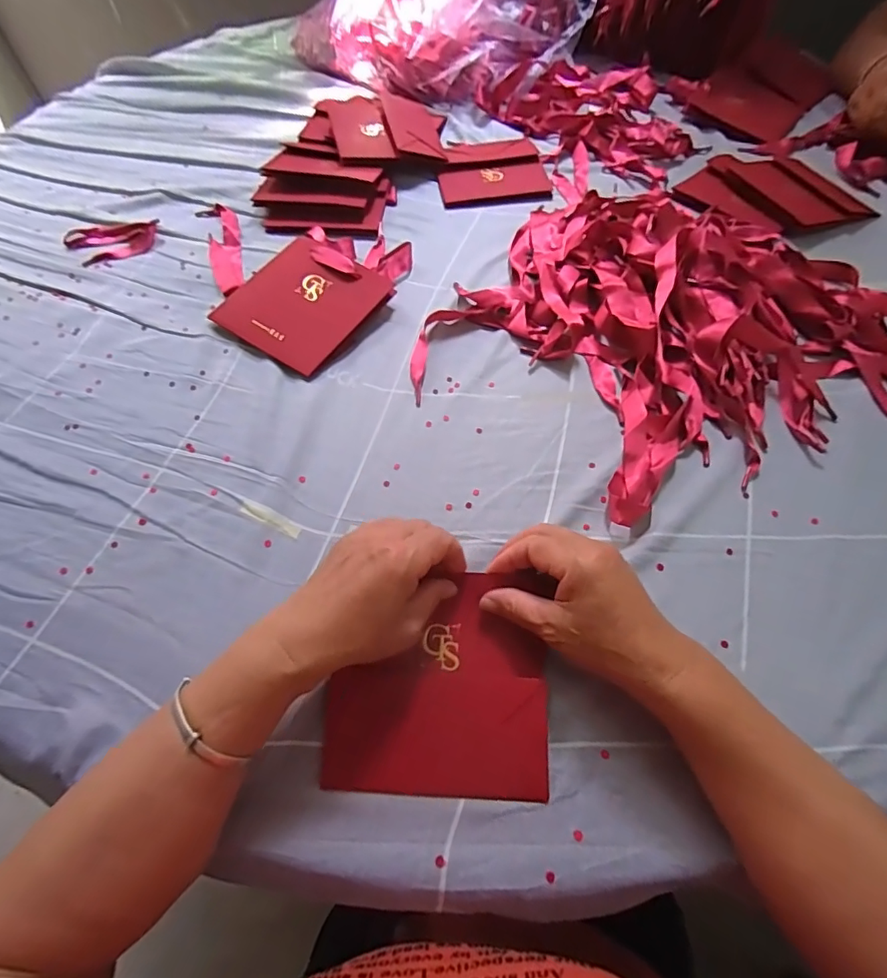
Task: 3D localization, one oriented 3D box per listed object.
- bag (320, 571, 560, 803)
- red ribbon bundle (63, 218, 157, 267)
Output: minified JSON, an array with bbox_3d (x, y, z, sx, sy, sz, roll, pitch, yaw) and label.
[{"bbox_3d":[-0.003,0.123,0.329,0.138,0.017,0.134,1,58,3],"label":"bag"},{"bbox_3d":[-0.386,-0.288,0.583,0.102,0.012,0.066,-11,58,-5],"label":"red ribbon bundle"}]

